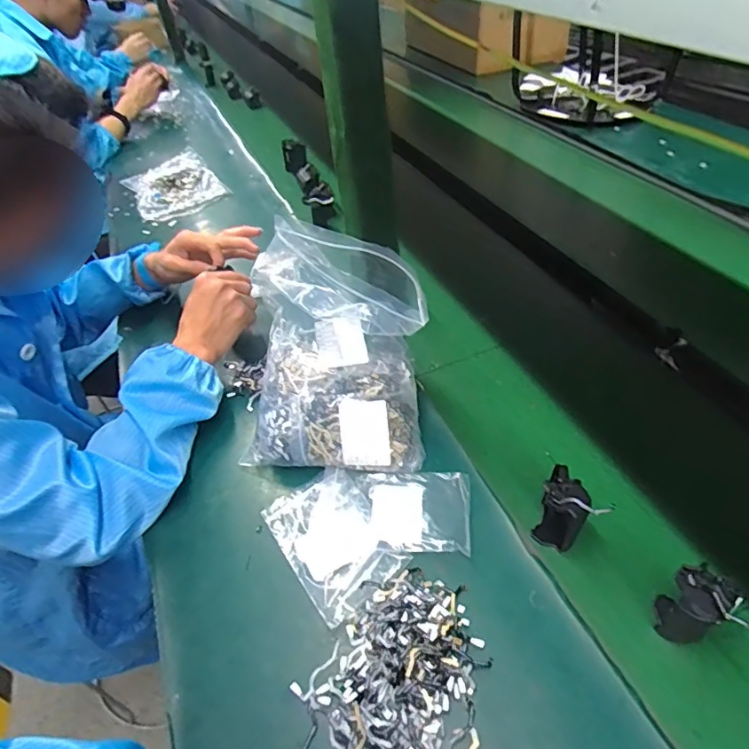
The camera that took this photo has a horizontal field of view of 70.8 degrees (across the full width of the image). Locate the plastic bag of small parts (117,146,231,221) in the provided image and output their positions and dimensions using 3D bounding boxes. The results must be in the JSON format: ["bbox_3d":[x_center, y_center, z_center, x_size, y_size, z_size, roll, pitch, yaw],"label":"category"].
[{"bbox_3d":[-0.457,-0.435,1.191,0.184,0.031,0.247,-28,48,-20],"label":"plastic bag of small parts"}]

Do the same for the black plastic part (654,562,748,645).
[{"bbox_3d":[0.257,0.188,0.419,0.050,0.075,0.045,16,51,24],"label":"black plastic part"}]

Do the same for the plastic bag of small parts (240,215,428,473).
[{"bbox_3d":[-0.044,-0.018,0.567,0.193,0.205,0.166,5,47,15],"label":"plastic bag of small parts"}]

